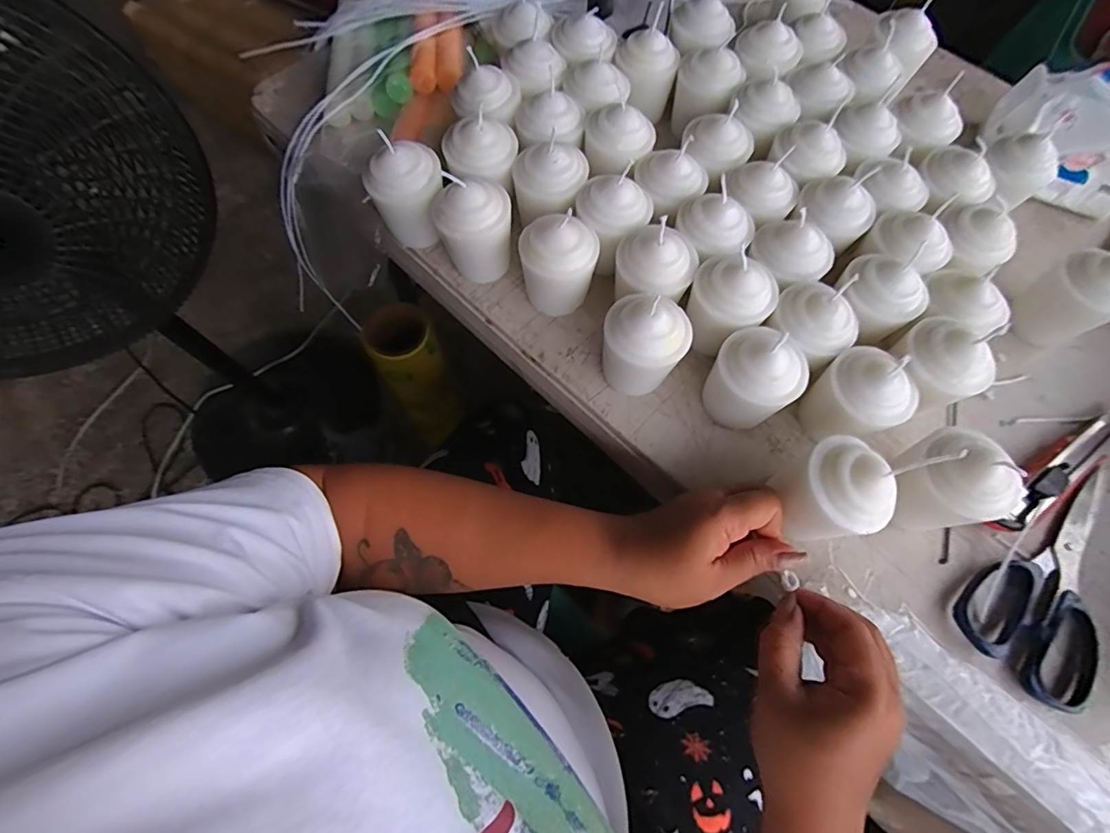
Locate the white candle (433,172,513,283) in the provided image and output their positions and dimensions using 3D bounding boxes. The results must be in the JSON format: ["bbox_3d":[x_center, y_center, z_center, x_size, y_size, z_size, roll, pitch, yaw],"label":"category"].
[{"bbox_3d":[-0.063,-0.152,0.393,0.055,0.075,0.060,0,68,-1],"label":"white candle"}]

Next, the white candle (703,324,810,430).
[{"bbox_3d":[0.134,-0.022,0.342,0.058,0.066,0.051,23,69,8],"label":"white candle"}]

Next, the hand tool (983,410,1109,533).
[{"bbox_3d":[0.366,0.034,0.363,0.154,0.022,0.025,-31,72,-13],"label":"hand tool"}]

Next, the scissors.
[{"bbox_3d":[0.342,0.105,0.336,0.174,0.011,0.084,-39,74,-15],"label":"scissors"}]

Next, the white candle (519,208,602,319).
[{"bbox_3d":[0.003,-0.113,0.375,0.054,0.077,0.048,0,68,-1],"label":"white candle"}]

